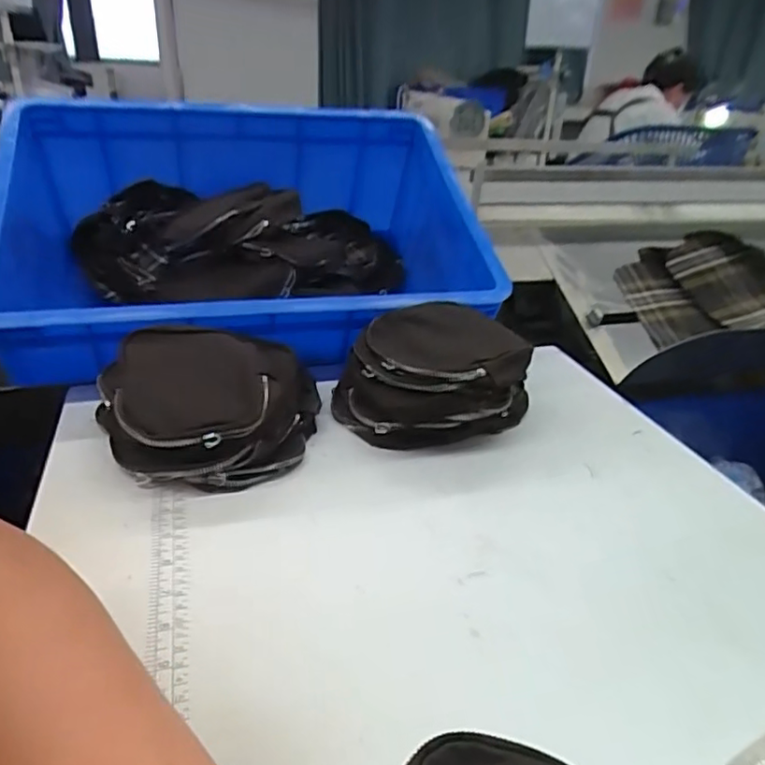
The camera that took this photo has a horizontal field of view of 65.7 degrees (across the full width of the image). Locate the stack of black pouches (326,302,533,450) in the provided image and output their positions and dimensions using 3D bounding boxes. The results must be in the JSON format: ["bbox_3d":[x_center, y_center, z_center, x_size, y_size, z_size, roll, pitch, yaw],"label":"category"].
[{"bbox_3d":[0.042,-0.010,0.544,0.160,0.077,0.145,-20,35,-35],"label":"stack of black pouches"}]

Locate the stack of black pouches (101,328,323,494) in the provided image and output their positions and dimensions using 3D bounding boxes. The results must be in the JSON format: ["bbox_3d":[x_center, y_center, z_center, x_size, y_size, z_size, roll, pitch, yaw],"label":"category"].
[{"bbox_3d":[-0.145,0.014,0.493,0.178,0.075,0.155,-3,29,-8],"label":"stack of black pouches"}]

